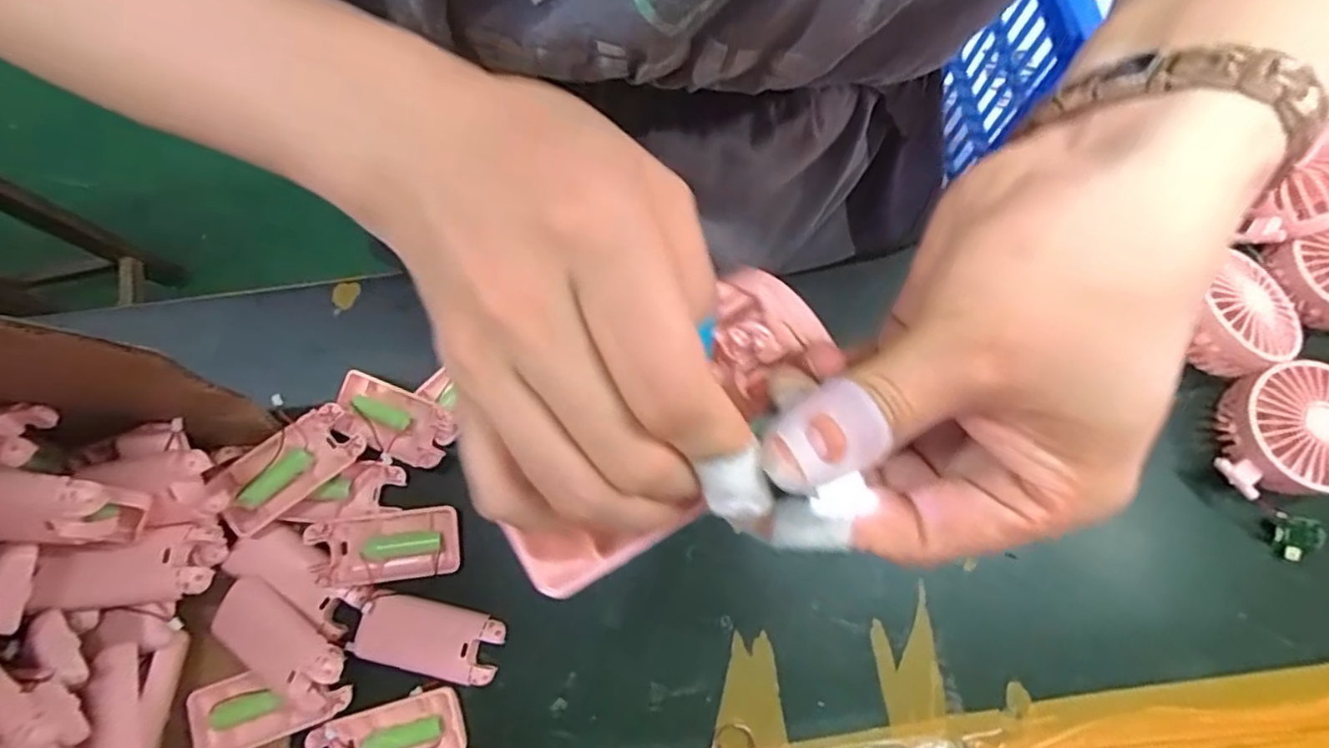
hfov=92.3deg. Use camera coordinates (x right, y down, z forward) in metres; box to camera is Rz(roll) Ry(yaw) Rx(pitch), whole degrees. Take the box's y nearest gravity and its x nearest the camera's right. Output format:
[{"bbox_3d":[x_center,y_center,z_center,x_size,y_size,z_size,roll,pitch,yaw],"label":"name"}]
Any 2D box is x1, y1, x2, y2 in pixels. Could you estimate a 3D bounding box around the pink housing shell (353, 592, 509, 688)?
[{"bbox_3d":[-0.157,0.176,0.424,0.093,0.009,0.044,12,75,4],"label":"pink housing shell"}]

